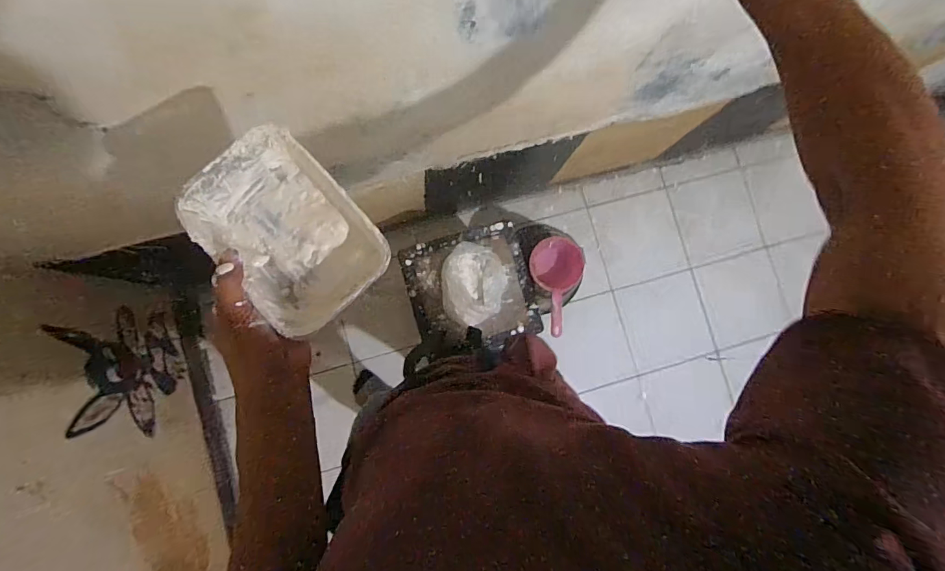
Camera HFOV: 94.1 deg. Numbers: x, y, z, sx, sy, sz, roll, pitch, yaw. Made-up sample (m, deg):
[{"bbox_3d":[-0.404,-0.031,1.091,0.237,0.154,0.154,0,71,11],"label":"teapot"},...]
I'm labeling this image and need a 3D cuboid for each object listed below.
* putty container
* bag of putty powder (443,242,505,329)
[{"bbox_3d":[-0.164,-0.049,0.395,0.119,0.055,0.162,-42,91,-10],"label":"putty container"},{"bbox_3d":[0.004,-0.004,1.013,0.154,0.064,0.190,17,82,-6],"label":"bag of putty powder"}]

